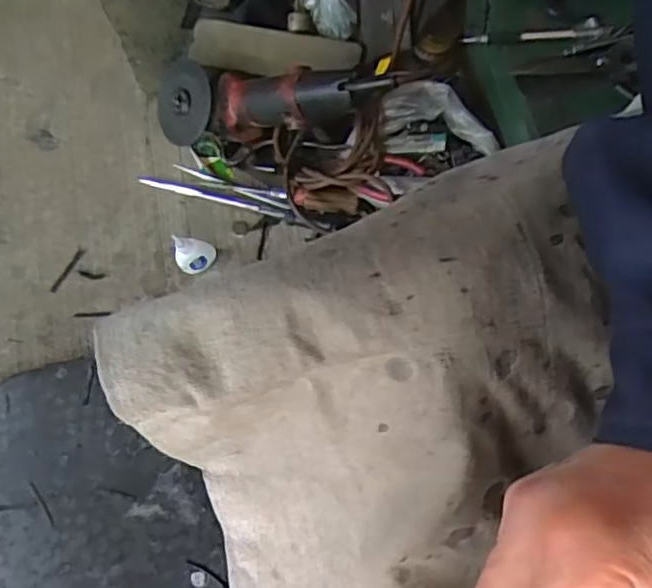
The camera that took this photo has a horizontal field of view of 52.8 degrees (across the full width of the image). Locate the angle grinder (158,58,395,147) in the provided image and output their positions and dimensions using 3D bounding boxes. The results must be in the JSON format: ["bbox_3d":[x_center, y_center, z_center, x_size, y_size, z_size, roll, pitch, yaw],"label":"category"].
[{"bbox_3d":[-0.054,-0.204,0.690,0.264,0.072,0.085,3,76,24],"label":"angle grinder"}]

